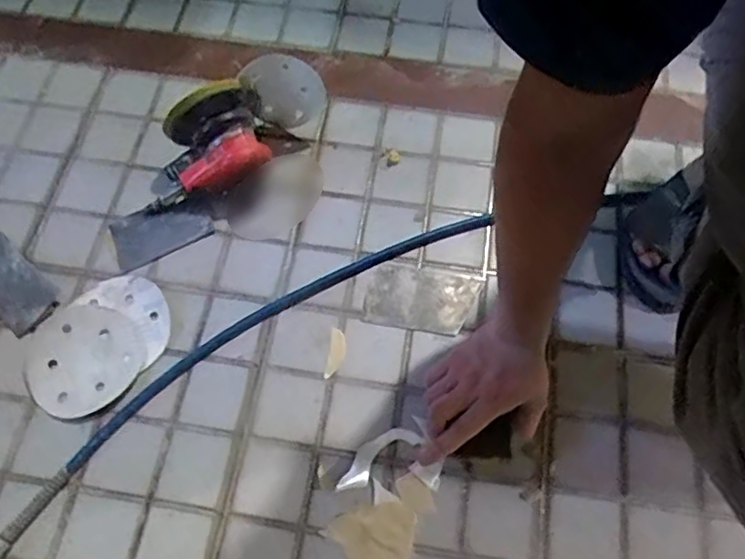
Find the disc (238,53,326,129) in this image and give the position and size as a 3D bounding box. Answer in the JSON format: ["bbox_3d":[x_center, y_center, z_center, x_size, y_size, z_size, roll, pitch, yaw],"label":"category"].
[{"bbox_3d":[-0.103,-0.230,0.746,0.093,0.098,0.010,-36,43,-14],"label":"disc"}]

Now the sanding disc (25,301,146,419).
[{"bbox_3d":[-0.305,0.081,0.648,0.114,0.011,0.118,4,62,-7],"label":"sanding disc"}]

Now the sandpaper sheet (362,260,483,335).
[{"bbox_3d":[0.053,0.021,0.690,0.118,0.004,0.075,12,67,6],"label":"sandpaper sheet"}]

